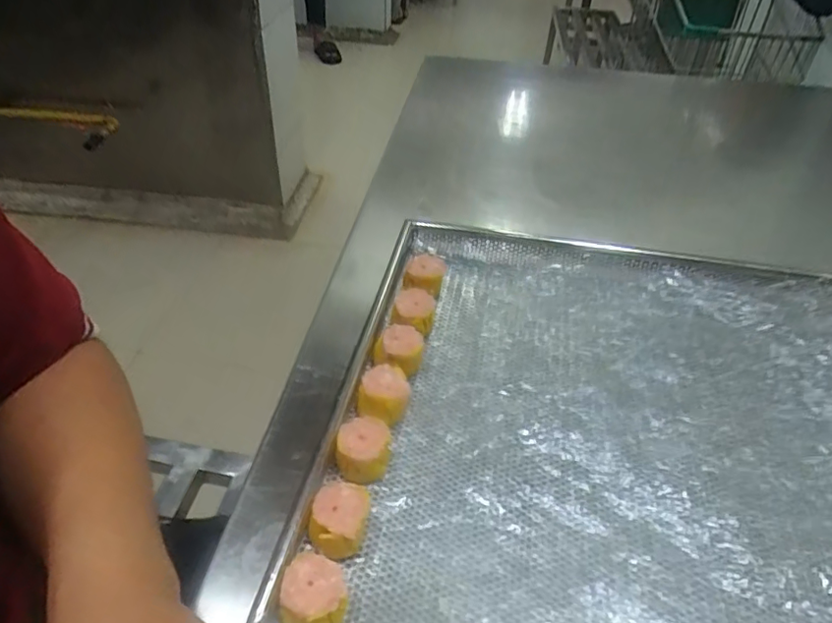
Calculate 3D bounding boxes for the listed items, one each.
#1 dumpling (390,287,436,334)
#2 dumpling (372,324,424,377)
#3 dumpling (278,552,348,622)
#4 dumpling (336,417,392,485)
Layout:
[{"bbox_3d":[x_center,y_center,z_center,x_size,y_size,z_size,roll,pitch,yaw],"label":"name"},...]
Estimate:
[{"bbox_3d":[-0.002,0.006,0.491,0.033,0.034,0.040,7,43,6],"label":"dumpling"},{"bbox_3d":[-0.014,0.038,0.455,0.039,0.035,0.048,3,42,2],"label":"dumpling"},{"bbox_3d":[-0.057,0.160,0.310,0.037,0.036,0.035,0,42,0],"label":"dumpling"},{"bbox_3d":[-0.035,0.098,0.383,0.035,0.033,0.039,-3,42,-4],"label":"dumpling"}]

